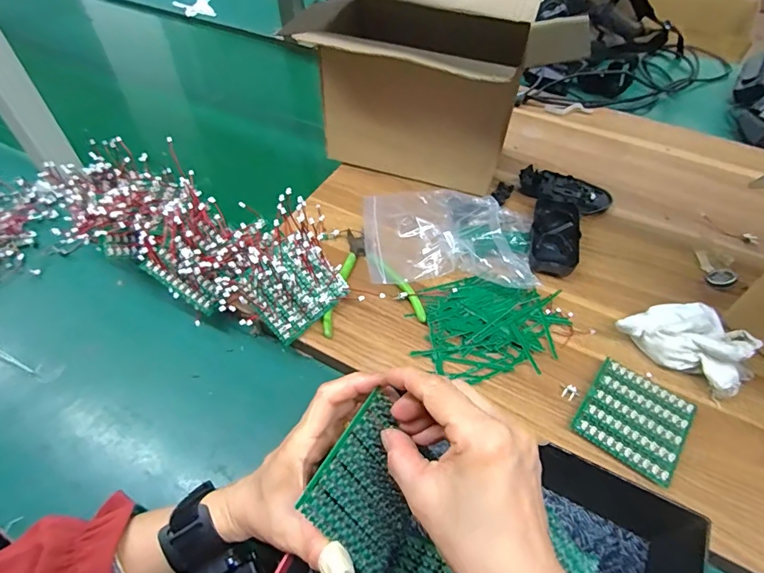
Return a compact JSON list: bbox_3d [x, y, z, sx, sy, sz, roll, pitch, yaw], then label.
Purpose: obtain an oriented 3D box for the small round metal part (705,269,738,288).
[{"bbox_3d":[0.374,-0.009,0.498,0.028,0.009,0.024,-26,35,20],"label":"small round metal part"}]

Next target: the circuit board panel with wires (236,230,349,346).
[{"bbox_3d":[-0.087,0.001,0.451,0.085,0.010,0.081,-42,106,-17],"label":"circuit board panel with wires"}]

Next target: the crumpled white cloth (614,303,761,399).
[{"bbox_3d":[0.293,0.045,0.430,0.117,0.057,0.073,29,57,21],"label":"crumpled white cloth"}]

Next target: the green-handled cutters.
[{"bbox_3d":[-0.018,-0.016,0.495,0.104,0.026,0.136,-7,52,-6],"label":"green-handled cutters"}]

